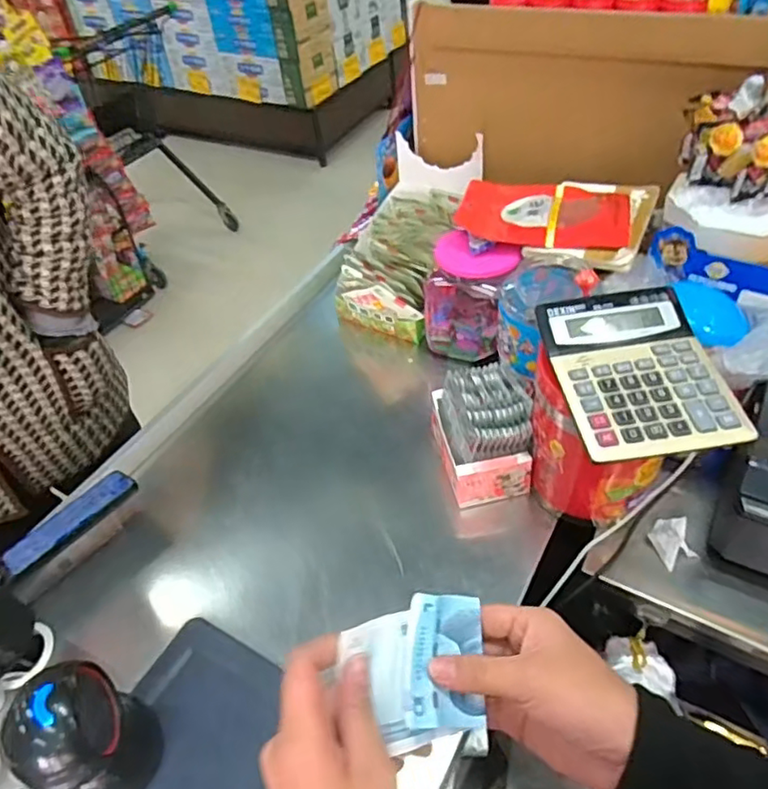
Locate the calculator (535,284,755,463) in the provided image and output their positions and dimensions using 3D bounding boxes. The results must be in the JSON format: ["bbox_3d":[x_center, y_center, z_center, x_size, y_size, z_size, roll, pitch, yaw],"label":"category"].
[{"bbox_3d":[0.240,-0.027,0.573,0.143,0.025,0.188,-8,47,-1],"label":"calculator"}]

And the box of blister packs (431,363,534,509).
[{"bbox_3d":[0.120,0.050,0.743,0.104,0.105,0.138,-8,47,-1],"label":"box of blister packs"}]

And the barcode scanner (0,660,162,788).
[{"bbox_3d":[-0.256,0.296,0.520,0.078,0.152,0.093,21,52,23],"label":"barcode scanner"}]

